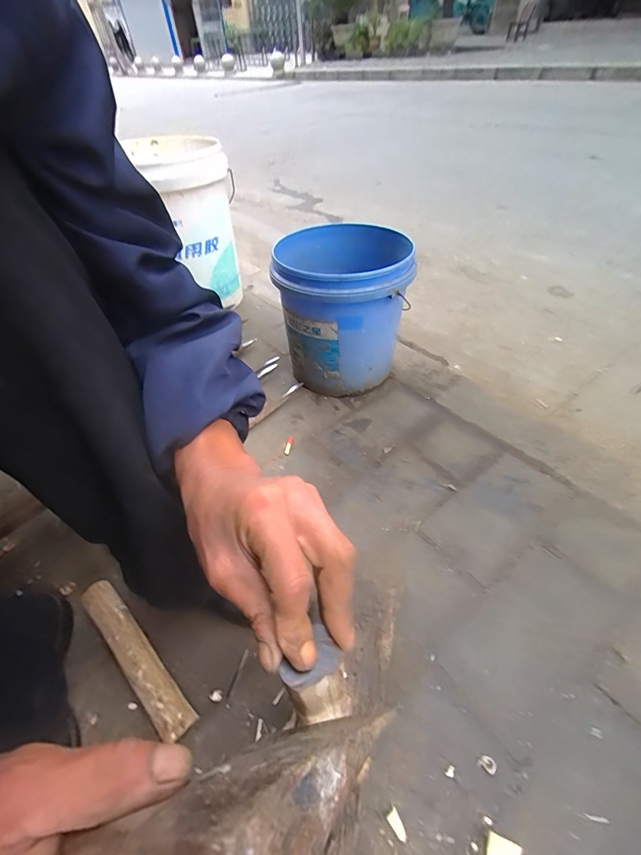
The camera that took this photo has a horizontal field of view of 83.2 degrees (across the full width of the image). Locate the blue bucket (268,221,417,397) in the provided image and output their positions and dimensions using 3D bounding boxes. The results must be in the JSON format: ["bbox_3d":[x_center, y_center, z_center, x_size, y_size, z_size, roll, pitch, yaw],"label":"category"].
[{"bbox_3d":[0.051,-0.246,0.765,0.248,0.262,0.280,4,47,8],"label":"blue bucket"}]

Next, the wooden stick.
[{"bbox_3d":[-0.228,0.270,0.440,0.202,0.039,0.035,32,57,30],"label":"wooden stick"}]

